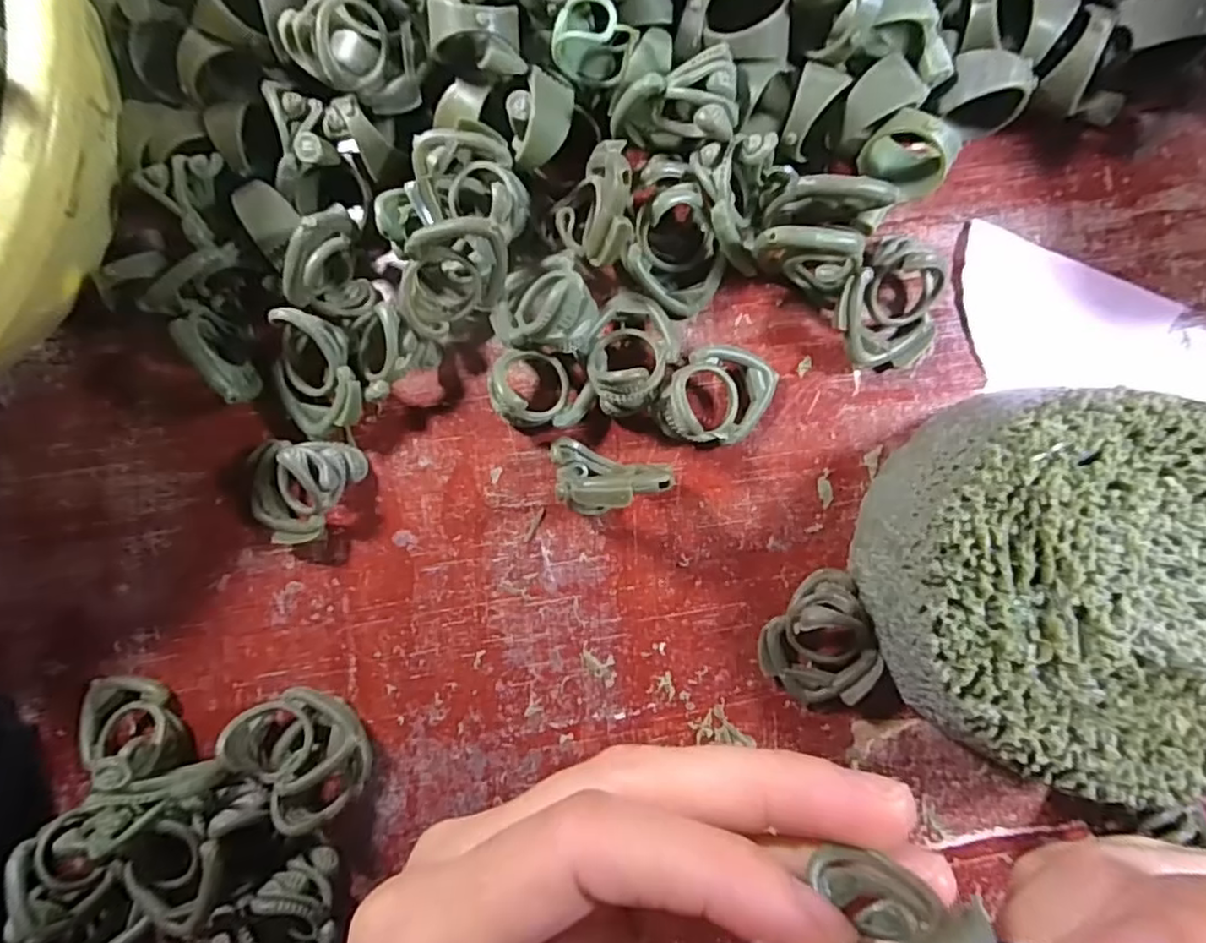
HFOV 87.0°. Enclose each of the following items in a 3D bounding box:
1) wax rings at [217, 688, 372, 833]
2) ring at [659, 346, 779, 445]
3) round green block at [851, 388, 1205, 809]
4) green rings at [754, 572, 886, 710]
[{"bbox_3d":[-0.096,0.089,0.203,0.043,0.027,0.029,40,94,4],"label":"wax rings"},{"bbox_3d":[0.035,-0.022,0.192,0.030,0.023,0.031,0,90,6],"label":"ring"},{"bbox_3d":[0.128,0.030,0.174,0.106,0.044,0.096,14,92,6],"label":"round green block"},{"bbox_3d":[0.066,0.053,0.193,0.035,0.020,0.036,0,90,6],"label":"green rings"}]

